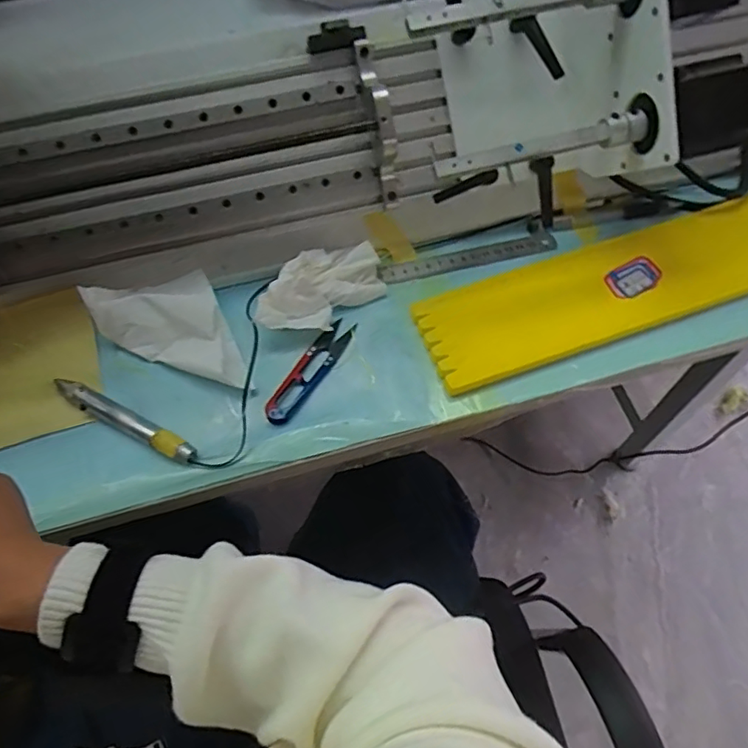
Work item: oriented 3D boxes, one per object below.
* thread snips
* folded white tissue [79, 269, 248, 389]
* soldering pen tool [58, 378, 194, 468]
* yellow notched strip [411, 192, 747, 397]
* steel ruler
[{"bbox_3d":[-0.047,-0.003,0.433,0.022,0.009,0.098,28,65,17],"label":"thread snips"},{"bbox_3d":[-0.155,-0.028,0.430,0.089,0.019,0.114,-24,62,-11],"label":"folded white tissue"},{"bbox_3d":[-0.177,0.033,0.410,0.119,0.010,0.015,25,64,15],"label":"soldering pen tool"},{"bbox_3d":[0.206,-0.075,0.459,0.348,0.012,0.085,-19,61,-9],"label":"yellow notched strip"},{"bbox_3d":[0.079,-0.097,0.488,0.151,0.004,0.017,-13,69,-4],"label":"steel ruler"}]

